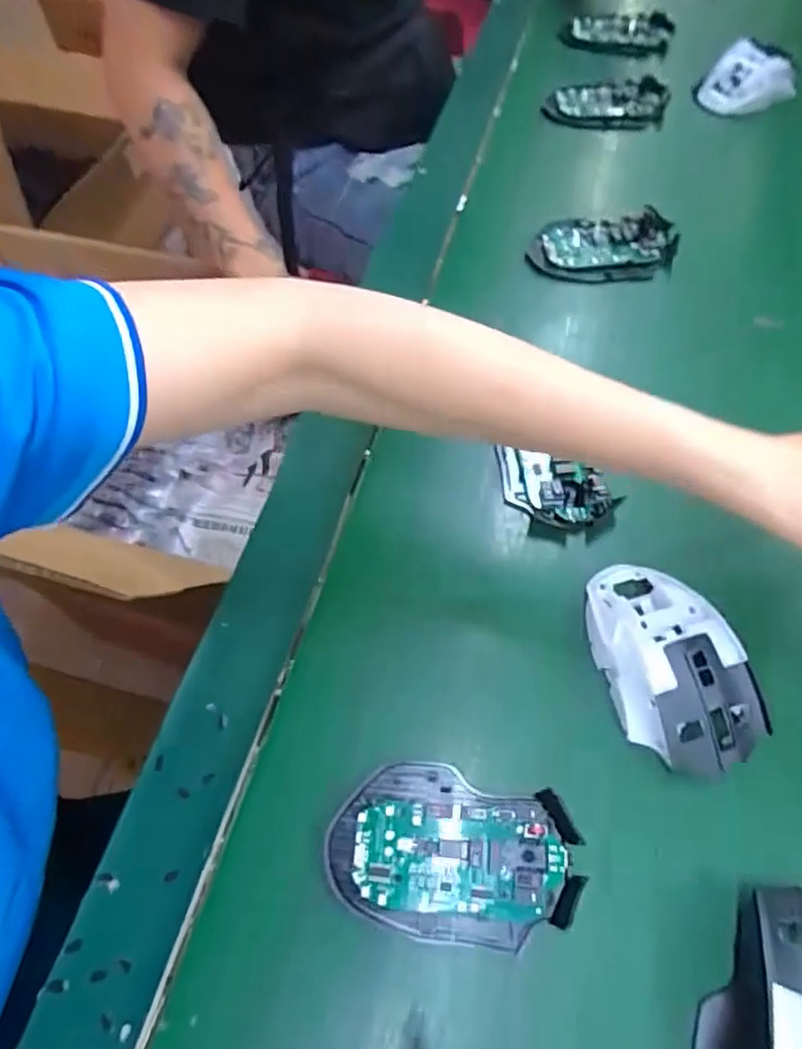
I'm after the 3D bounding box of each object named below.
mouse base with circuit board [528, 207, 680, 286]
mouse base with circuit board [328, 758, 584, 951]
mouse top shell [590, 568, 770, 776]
[{"bbox_3d":[0.166,-0.226,0.516,0.116,0.020,0.064,0,71,7],"label":"mouse base with circuit board"},{"bbox_3d":[0.024,0.156,0.300,0.113,0.016,0.073,5,59,3],"label":"mouse base with circuit board"},{"bbox_3d":[0.139,0.070,0.330,0.064,0.031,0.113,-20,61,-11],"label":"mouse top shell"}]

